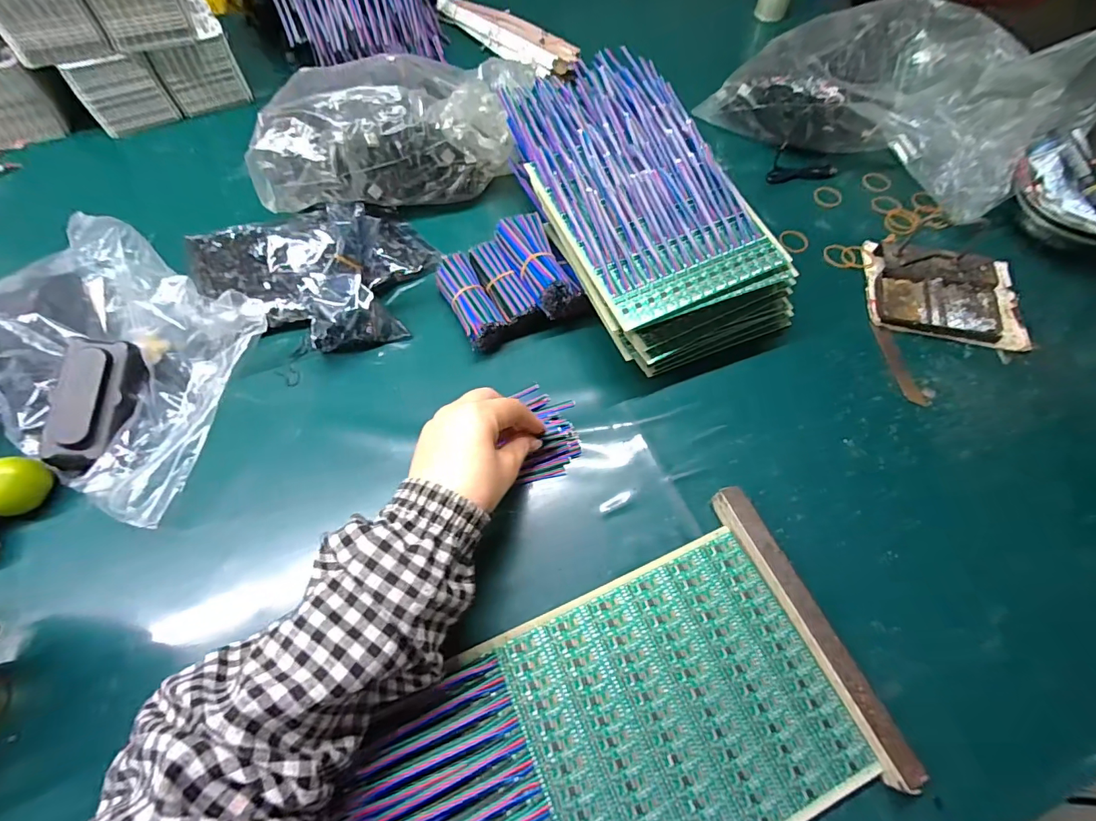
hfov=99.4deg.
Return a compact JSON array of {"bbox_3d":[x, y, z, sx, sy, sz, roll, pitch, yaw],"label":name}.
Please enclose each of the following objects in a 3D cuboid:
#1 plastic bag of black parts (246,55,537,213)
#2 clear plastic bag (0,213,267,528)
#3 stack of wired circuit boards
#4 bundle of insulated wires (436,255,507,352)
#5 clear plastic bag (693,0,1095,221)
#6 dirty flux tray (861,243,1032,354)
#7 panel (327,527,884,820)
[{"bbox_3d":[-0.177,-0.313,0.519,0.299,0.103,0.155,-22,65,-13],"label":"plastic bag of black parts"},{"bbox_3d":[-0.406,-0.068,0.416,0.317,0.068,0.205,27,64,11],"label":"clear plastic bag"},{"bbox_3d":[0.088,-0.192,0.456,0.200,0.120,0.296,-24,66,-14],"label":"stack of wired circuit boards"},{"bbox_3d":[-0.077,-0.104,0.459,0.037,0.039,0.101,-25,66,-14],"label":"bundle of insulated wires"},{"bbox_3d":[0.416,-0.392,0.561,0.371,0.153,0.187,33,66,14],"label":"clear plastic bag"},{"bbox_3d":[0.416,-0.122,0.482,0.145,0.030,0.115,15,63,5],"label":"dirty flux tray"},{"bbox_3d":[0.015,0.218,0.290,0.339,0.022,0.163,-21,65,-13],"label":"panel"}]

